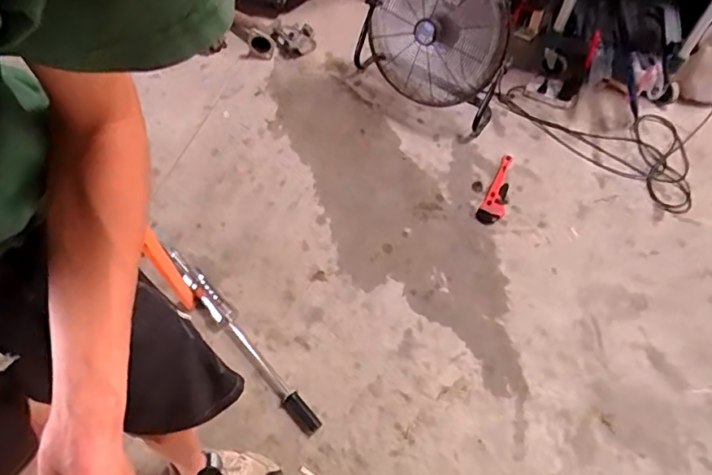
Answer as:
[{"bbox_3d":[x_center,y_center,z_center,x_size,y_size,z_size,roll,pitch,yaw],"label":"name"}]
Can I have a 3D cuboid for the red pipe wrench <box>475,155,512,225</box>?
[{"bbox_3d":[0.442,-0.144,1.633,0.072,0.030,0.248,25,63,13],"label":"red pipe wrench"}]

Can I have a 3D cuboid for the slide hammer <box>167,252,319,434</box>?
[{"bbox_3d":[-0.324,0.257,1.432,0.069,0.059,0.655,-36,67,-19],"label":"slide hammer"}]

